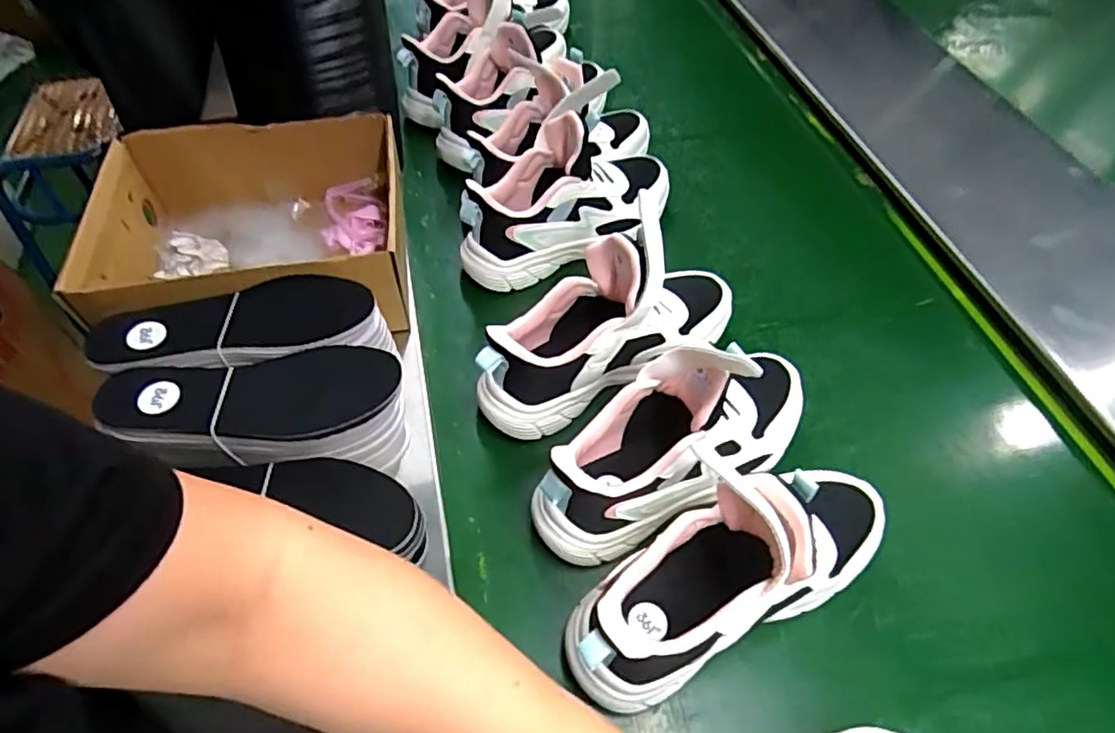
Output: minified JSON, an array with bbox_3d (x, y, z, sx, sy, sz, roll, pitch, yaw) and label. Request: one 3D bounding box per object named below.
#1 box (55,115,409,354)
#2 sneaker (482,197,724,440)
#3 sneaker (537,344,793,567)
[{"bbox_3d":[-0.283,-0.118,0.582,0.272,0.097,0.229,-7,54,-4],"label":"box"},{"bbox_3d":[0.048,-0.033,0.536,0.246,0.138,0.097,-29,59,-19],"label":"sneaker"},{"bbox_3d":[0.093,0.051,0.471,0.235,0.155,0.087,-27,58,-18],"label":"sneaker"}]

